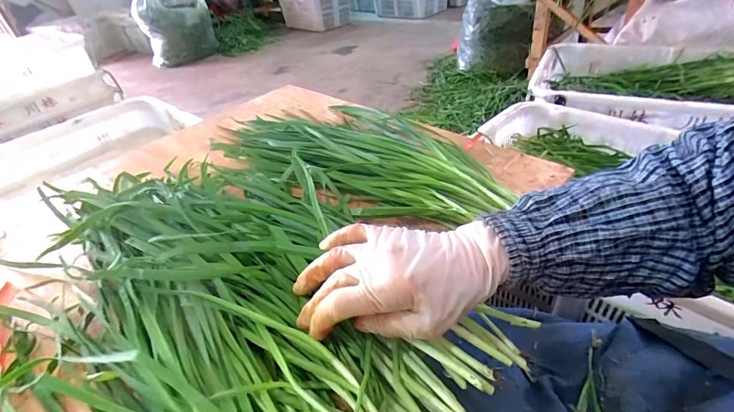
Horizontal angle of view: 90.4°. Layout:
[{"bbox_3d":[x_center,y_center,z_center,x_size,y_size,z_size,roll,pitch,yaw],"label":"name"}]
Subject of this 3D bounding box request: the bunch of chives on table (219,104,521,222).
[{"bbox_3d":[-0.030,-0.087,0.528,0.475,0.045,0.246,24,48,34],"label":"bunch of chives on table"}]

